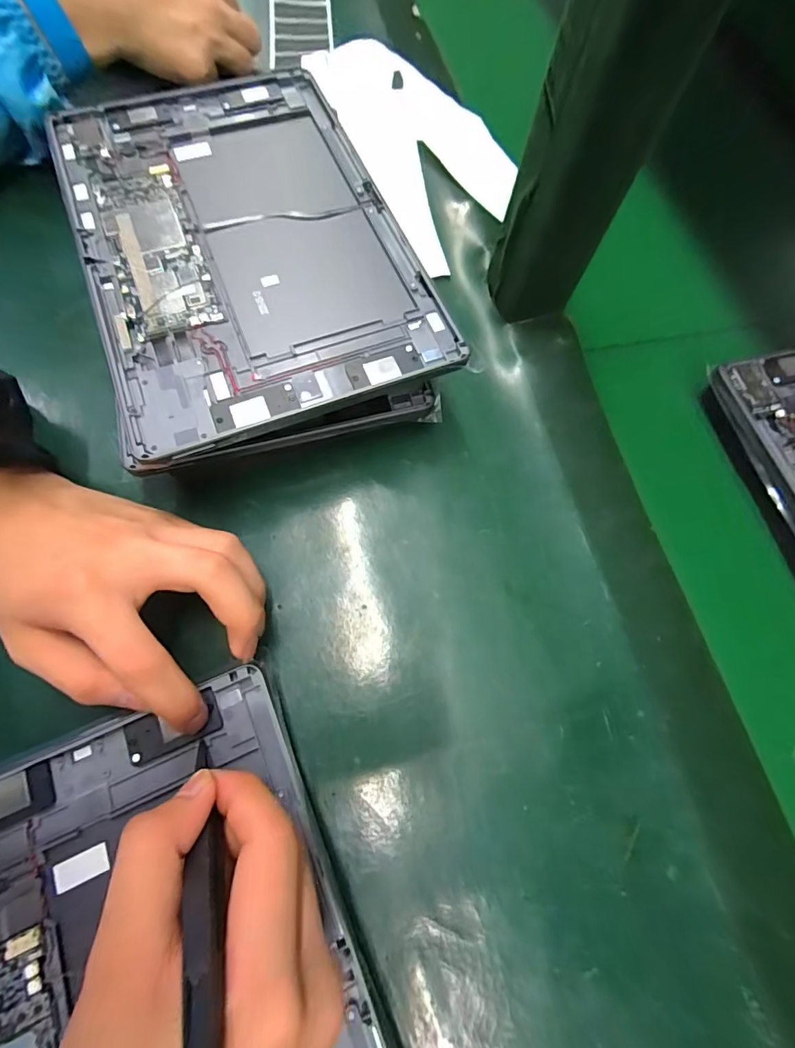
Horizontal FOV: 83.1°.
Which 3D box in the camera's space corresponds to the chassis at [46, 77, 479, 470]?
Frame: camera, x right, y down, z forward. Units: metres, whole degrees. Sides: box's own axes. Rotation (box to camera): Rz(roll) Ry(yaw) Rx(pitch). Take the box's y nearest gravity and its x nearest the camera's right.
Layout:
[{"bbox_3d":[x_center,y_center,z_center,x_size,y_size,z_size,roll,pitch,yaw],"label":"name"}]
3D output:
[{"bbox_3d":[-0.087,-0.159,0.251,0.166,0.015,0.247,-21,72,-11],"label":"chassis"}]

